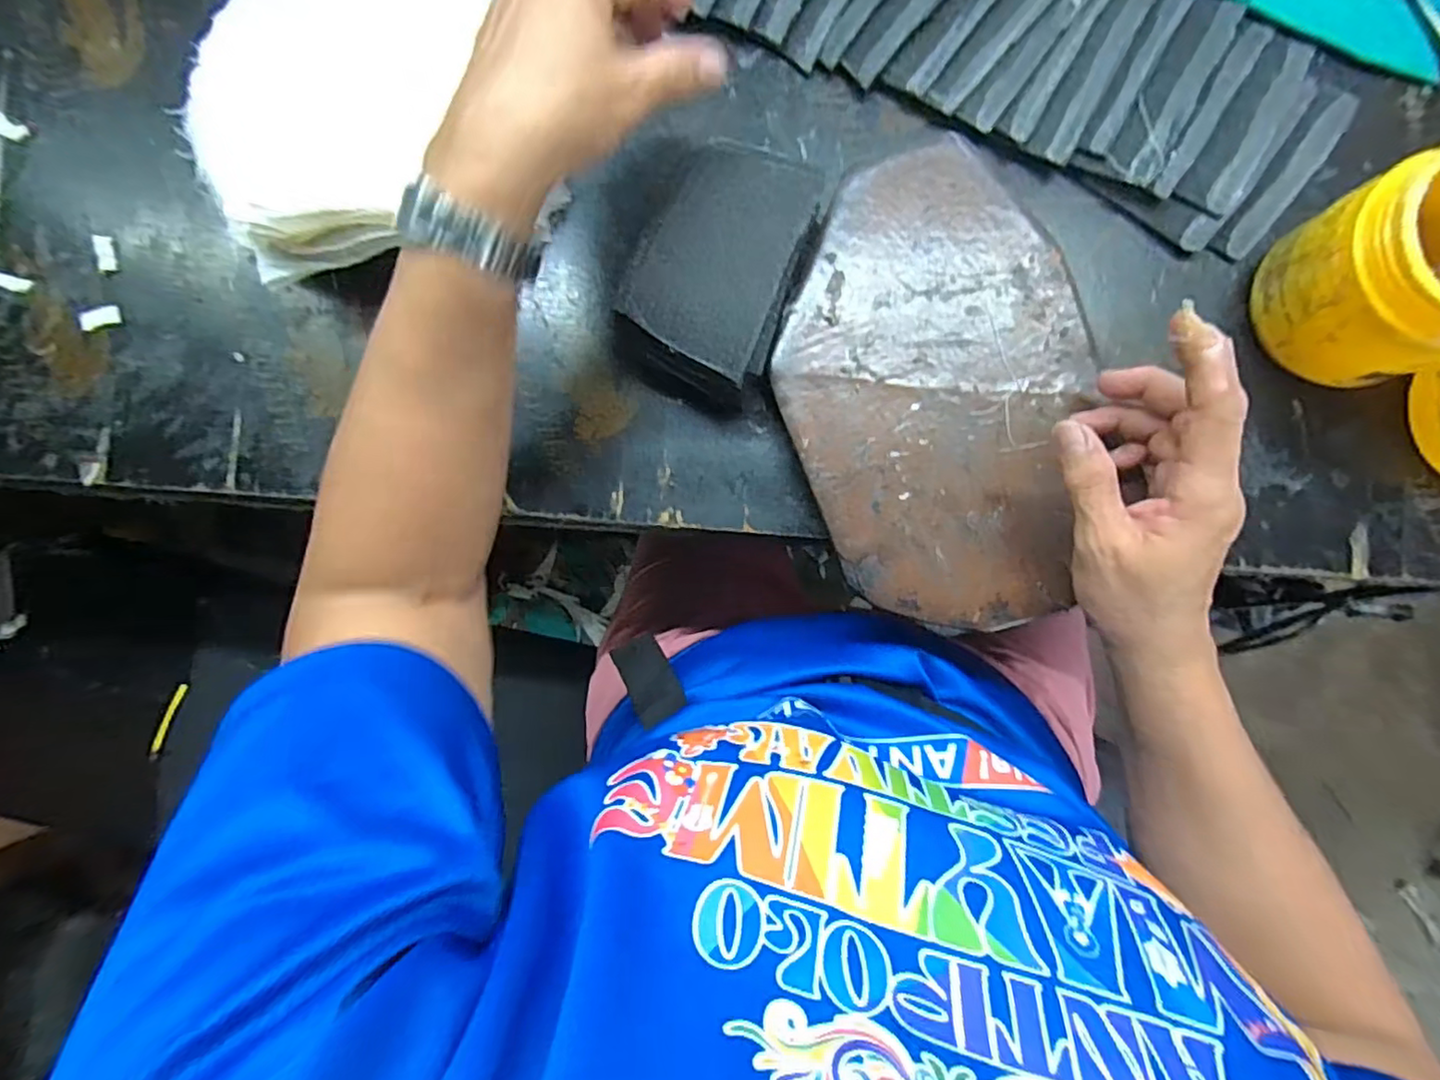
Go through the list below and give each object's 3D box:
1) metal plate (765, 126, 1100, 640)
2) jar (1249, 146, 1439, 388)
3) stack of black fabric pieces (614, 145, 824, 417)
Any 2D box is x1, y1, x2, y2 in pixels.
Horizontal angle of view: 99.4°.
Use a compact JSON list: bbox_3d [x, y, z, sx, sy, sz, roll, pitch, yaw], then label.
[{"bbox_3d":[0.121,-0.084,0.339,0.163,0.012,0.259,-13,89,2],"label":"metal plate"},{"bbox_3d":[0.351,-0.135,0.310,0.101,0.086,0.089,-18,87,2],"label":"jar"},{"bbox_3d":[-0.003,-0.149,0.339,0.090,0.040,0.130,26,89,4],"label":"stack of black fabric pieces"}]

